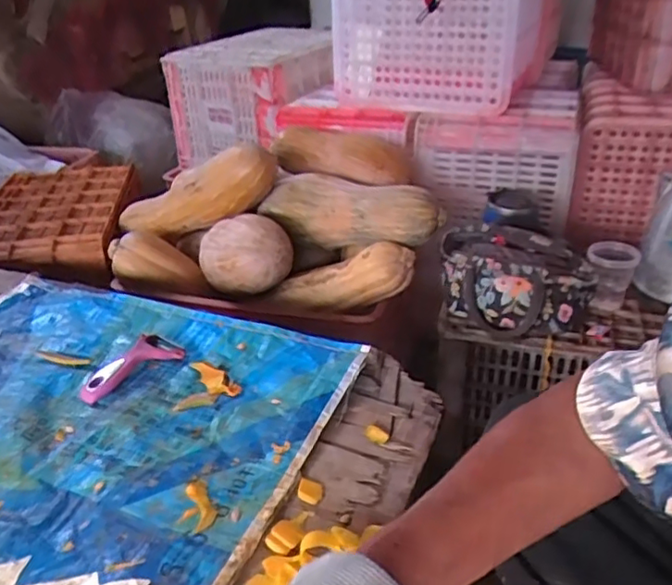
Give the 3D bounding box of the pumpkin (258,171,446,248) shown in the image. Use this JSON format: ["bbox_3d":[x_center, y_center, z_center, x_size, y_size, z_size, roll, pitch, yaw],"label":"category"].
[{"bbox_3d":[0.018,-0.136,1.015,0.323,0.099,0.088,12,34,23],"label":"pumpkin"}]

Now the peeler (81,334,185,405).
[{"bbox_3d":[-0.249,0.086,0.719,0.056,0.022,0.119,25,41,38],"label":"peeler"}]

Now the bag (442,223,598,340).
[{"bbox_3d":[0.272,-0.020,0.915,0.223,0.128,0.115,5,31,13],"label":"bag"}]

